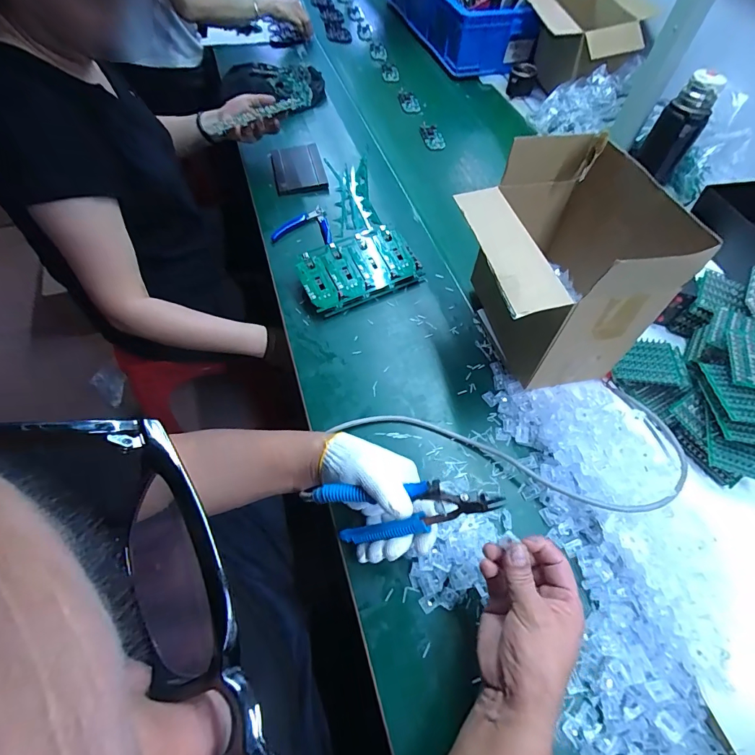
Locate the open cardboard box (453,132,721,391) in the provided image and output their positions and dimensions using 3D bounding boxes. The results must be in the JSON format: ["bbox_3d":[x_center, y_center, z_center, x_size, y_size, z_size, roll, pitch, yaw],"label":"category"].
[{"bbox_3d":[0.220,-0.137,0.545,0.208,0.231,0.240,-10,59,-8],"label":"open cardboard box"}]

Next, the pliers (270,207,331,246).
[{"bbox_3d":[-0.136,-0.265,0.725,0.101,0.022,0.111,-8,59,-7],"label":"pliers"}]

